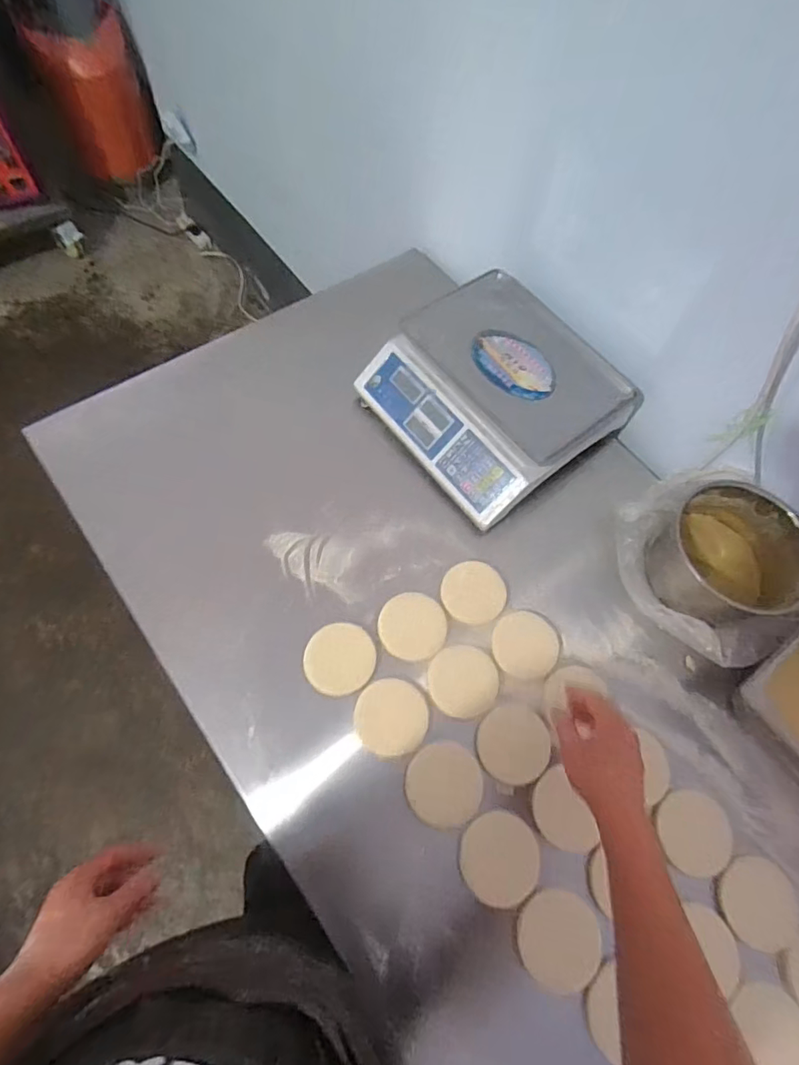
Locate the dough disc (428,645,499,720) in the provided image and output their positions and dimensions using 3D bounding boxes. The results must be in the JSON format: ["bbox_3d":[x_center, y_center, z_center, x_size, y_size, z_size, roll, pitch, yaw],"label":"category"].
[{"bbox_3d":[0.087,0.200,0.712,0.091,0.015,0.093,2,65,-5],"label":"dough disc"}]

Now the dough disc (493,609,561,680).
[{"bbox_3d":[0.177,0.156,0.735,0.089,0.014,0.087,2,65,-5],"label":"dough disc"}]

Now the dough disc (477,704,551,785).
[{"bbox_3d":[0.150,0.276,0.687,0.088,0.009,0.093,2,65,-5],"label":"dough disc"}]

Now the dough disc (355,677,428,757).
[{"bbox_3d":[-0.011,0.244,0.693,0.093,0.008,0.094,2,65,-5],"label":"dough disc"}]

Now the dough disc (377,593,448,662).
[{"bbox_3d":[0.019,0.132,0.745,0.092,0.004,0.095,2,65,-5],"label":"dough disc"}]

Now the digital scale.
[{"bbox_3d":[0.152,-0.233,0.848,0.329,0.088,0.341,-35,73,-19],"label":"digital scale"}]

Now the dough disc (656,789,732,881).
[{"bbox_3d":[0.375,0.379,0.662,0.091,0.012,0.092,0,66,1],"label":"dough disc"}]

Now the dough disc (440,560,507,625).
[{"bbox_3d":[0.108,0.086,0.758,0.089,0.019,0.087,2,65,-5],"label":"dough disc"}]

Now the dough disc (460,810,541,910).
[{"bbox_3d":[0.124,0.401,0.645,0.092,0.007,0.099,2,65,-5],"label":"dough disc"}]

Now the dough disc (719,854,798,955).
[{"bbox_3d":[0.443,0.458,0.648,0.099,0.019,0.097,17,65,2],"label":"dough disc"}]

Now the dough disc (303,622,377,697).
[{"bbox_3d":[-0.081,0.173,0.719,0.094,0.010,0.095,2,65,-5],"label":"dough disc"}]

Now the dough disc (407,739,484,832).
[{"bbox_3d":[0.058,0.321,0.668,0.094,0.005,0.097,2,65,-5],"label":"dough disc"}]

